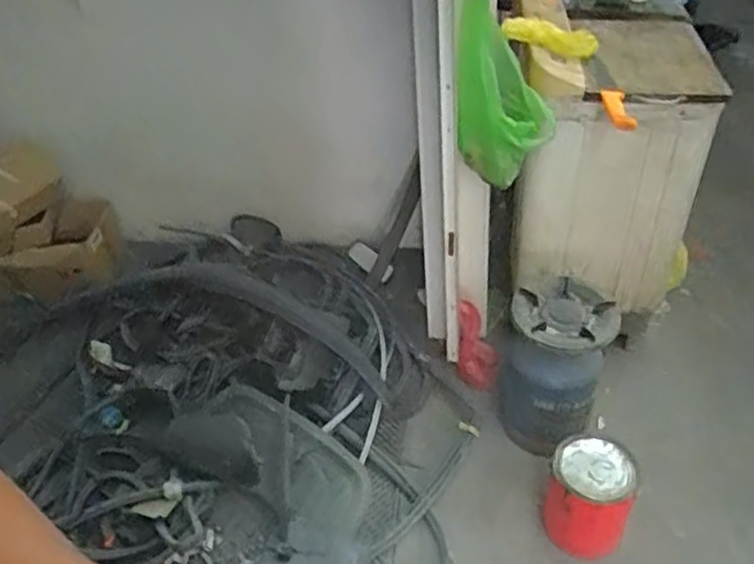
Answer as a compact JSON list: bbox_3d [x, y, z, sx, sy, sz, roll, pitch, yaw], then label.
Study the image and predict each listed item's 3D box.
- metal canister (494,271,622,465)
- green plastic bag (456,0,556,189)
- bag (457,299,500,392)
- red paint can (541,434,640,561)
[{"bbox_3d":[0.392,0.187,1.634,0.234,0.331,0.225,6,42,15],"label":"metal canister"},{"bbox_3d":[0.241,-0.350,1.399,0.181,0.419,0.153,3,41,11],"label":"green plastic bag"},{"bbox_3d":[0.239,0.154,1.826,0.079,0.110,0.232,-10,87,-9],"label":"bag"},{"bbox_3d":[0.420,0.424,1.473,0.157,0.183,0.157,-4,40,3],"label":"red paint can"}]

